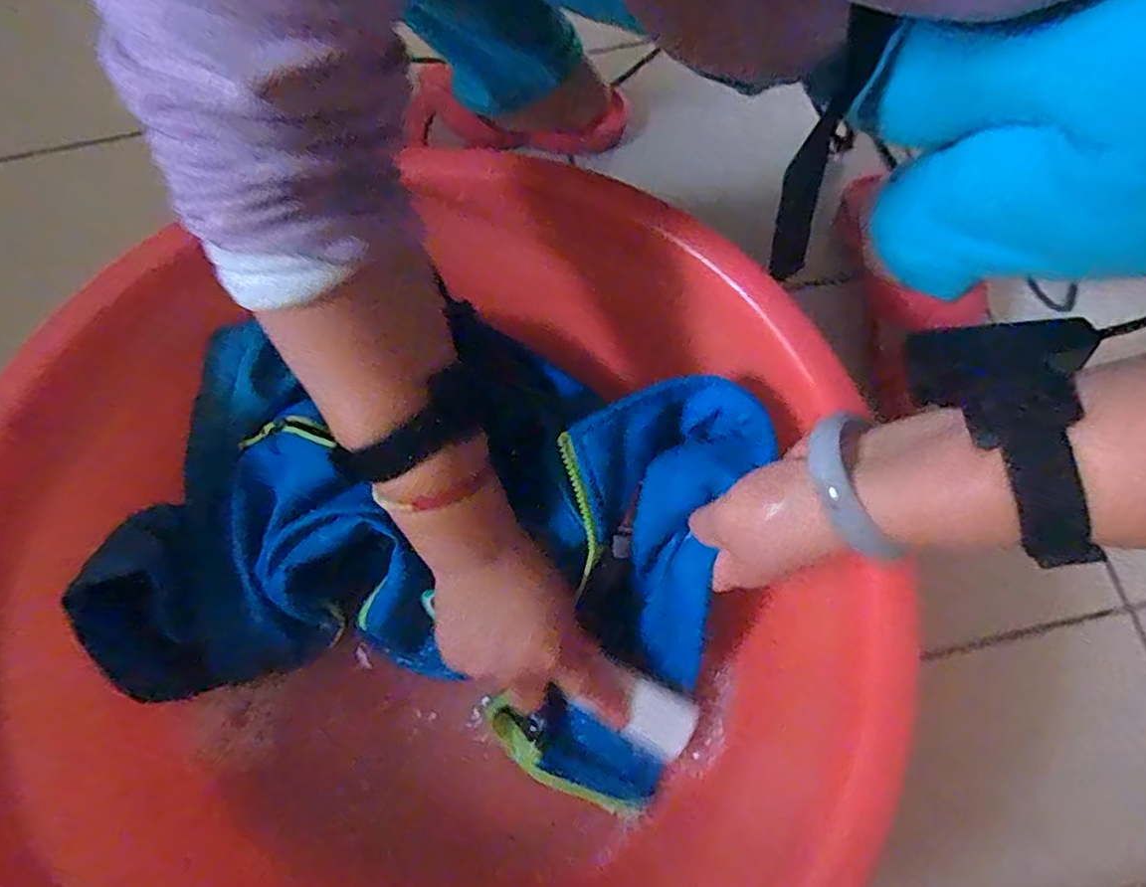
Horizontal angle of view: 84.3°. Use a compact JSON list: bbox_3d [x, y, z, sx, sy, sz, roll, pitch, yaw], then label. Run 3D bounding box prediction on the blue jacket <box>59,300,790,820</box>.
[{"bbox_3d":[-0.098,0.063,0.391,0.374,0.140,0.236,11,72,5],"label":"blue jacket"}]

